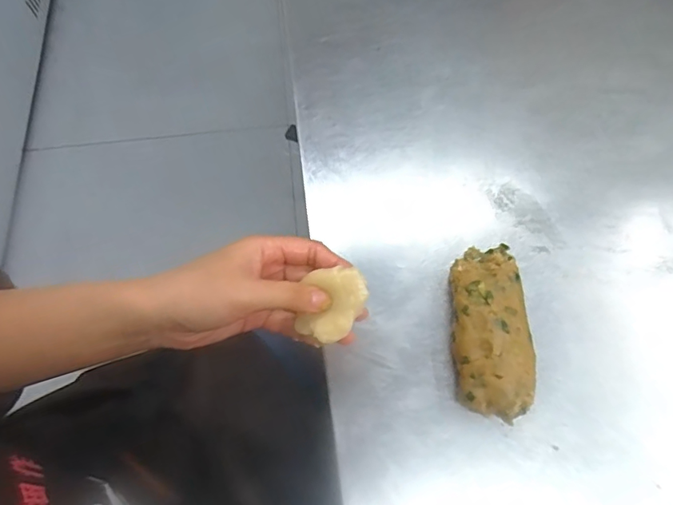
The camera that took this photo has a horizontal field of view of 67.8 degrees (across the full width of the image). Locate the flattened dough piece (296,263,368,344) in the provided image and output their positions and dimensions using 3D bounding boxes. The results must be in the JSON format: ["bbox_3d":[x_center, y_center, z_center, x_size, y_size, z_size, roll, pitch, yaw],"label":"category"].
[{"bbox_3d":[-0.002,0.033,0.333,0.037,0.015,0.050,32,91,9],"label":"flattened dough piece"}]

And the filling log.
[{"bbox_3d":[0.112,0.053,0.373,0.053,0.034,0.128,-1,67,1],"label":"filling log"}]

